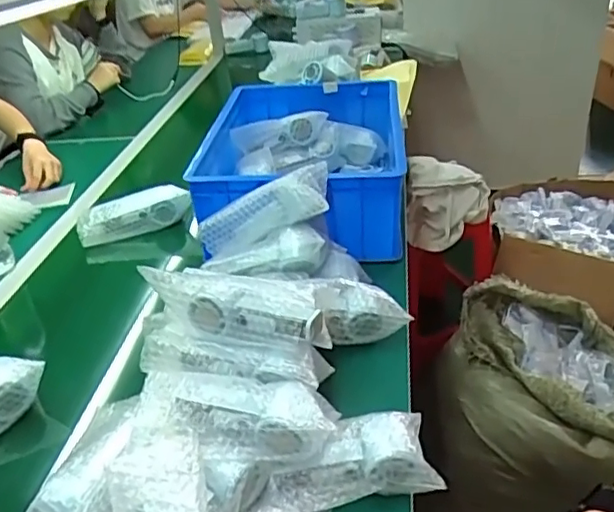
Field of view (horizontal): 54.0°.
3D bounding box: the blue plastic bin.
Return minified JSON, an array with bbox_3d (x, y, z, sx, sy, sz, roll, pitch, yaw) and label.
[{"bbox_3d":[-0.004,-0.177,1.143,0.344,0.155,0.464,-1,33,6],"label":"blue plastic bin"}]

